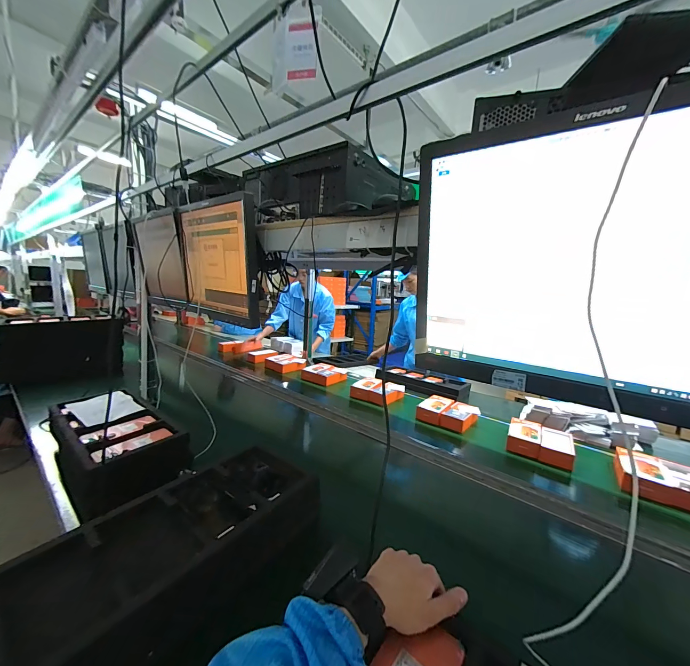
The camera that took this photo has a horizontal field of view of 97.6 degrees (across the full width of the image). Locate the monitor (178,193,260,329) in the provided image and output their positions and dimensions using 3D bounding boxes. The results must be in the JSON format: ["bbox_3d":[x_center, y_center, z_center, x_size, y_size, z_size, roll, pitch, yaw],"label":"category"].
[{"bbox_3d":[-0.349,-0.192,0.837,0.366,0.301,0.066,13,14,40],"label":"monitor"}]

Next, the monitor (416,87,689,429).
[{"bbox_3d":[0.263,-0.068,0.338,0.381,0.302,0.060,13,14,37],"label":"monitor"}]

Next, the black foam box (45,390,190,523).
[{"bbox_3d":[-0.697,0.307,0.899,0.539,0.115,0.253,12,13,35],"label":"black foam box"}]

